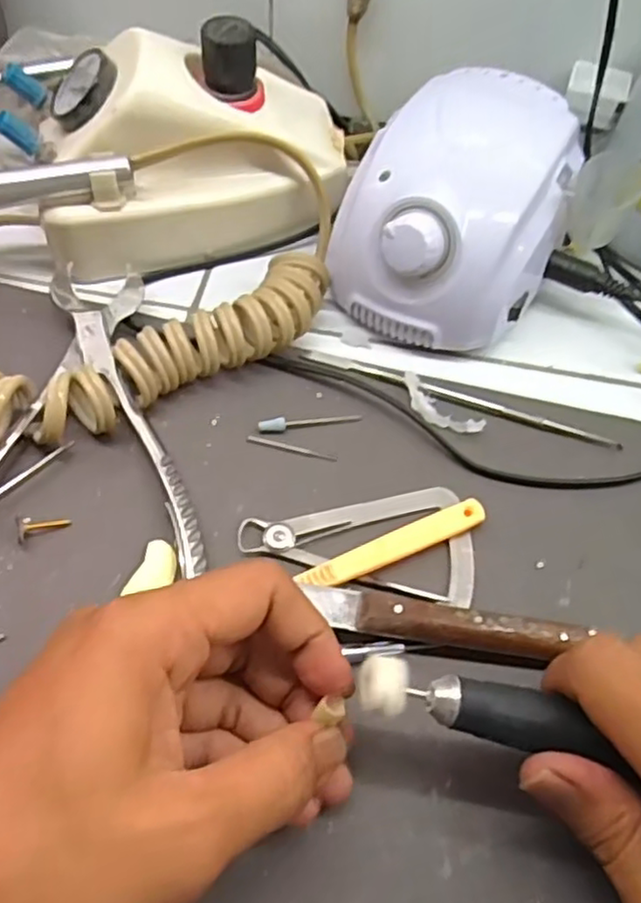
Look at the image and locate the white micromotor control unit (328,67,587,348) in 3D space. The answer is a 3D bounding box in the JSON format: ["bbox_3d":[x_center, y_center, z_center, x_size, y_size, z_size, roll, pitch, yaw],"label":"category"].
[{"bbox_3d":[0.073,-0.127,0.358,0.102,0.074,0.137,25,60,10],"label":"white micromotor control unit"}]

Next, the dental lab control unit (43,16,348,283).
[{"bbox_3d":[-0.067,-0.160,0.367,0.164,0.084,0.085,-12,61,-11],"label":"dental lab control unit"}]

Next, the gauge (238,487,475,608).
[{"bbox_3d":[0.018,0.044,0.289,0.096,0.005,0.054,-9,60,-9],"label":"gauge"}]

